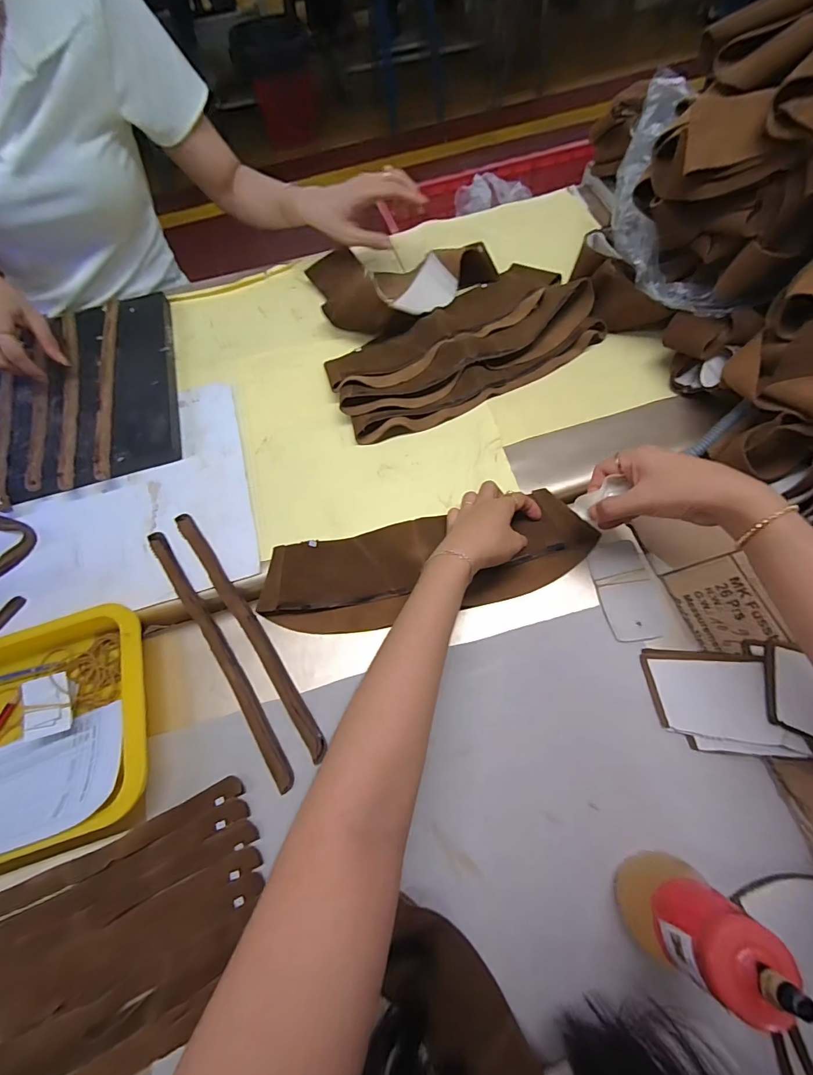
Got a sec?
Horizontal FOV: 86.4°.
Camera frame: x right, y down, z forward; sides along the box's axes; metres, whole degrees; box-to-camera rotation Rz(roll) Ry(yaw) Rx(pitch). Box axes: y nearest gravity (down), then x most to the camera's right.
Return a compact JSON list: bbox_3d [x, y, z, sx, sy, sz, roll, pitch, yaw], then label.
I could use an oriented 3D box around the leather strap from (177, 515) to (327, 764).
[{"bbox_3d":[-0.170,0.089,0.458,0.021,0.009,0.309,-34,70,-12],"label":"leather strap"}]

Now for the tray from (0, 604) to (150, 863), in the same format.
[{"bbox_3d":[-0.370,0.185,0.406,0.247,0.036,0.200,-17,67,-5],"label":"tray"}]

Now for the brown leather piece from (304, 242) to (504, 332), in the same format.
[{"bbox_3d":[-0.004,-0.364,0.615,0.256,0.063,0.137,-10,66,-2],"label":"brown leather piece"}]

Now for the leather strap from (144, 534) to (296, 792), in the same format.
[{"bbox_3d":[-0.198,0.112,0.450,0.019,0.007,0.310,-34,70,-12],"label":"leather strap"}]

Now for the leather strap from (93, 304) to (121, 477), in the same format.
[{"bbox_3d":[-0.400,-0.210,0.579,0.021,0.004,0.315,-12,66,-6],"label":"leather strap"}]

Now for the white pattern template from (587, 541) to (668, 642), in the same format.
[{"bbox_3d":[0.229,0.053,0.448,0.060,0.006,0.104,-7,66,-1],"label":"white pattern template"}]

